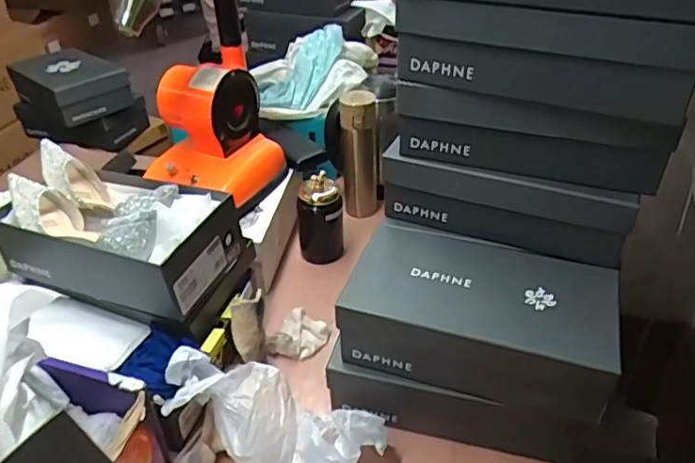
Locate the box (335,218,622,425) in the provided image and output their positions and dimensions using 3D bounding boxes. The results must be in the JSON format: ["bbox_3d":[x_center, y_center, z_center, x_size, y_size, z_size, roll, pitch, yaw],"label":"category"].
[{"bbox_3d":[0.156,0.097,0.677,0.292,0.098,0.169,12,39,16],"label":"box"}]

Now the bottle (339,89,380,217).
[{"bbox_3d":[0.023,-0.140,1.041,0.070,0.233,0.061,-5,38,-6],"label":"bottle"}]

